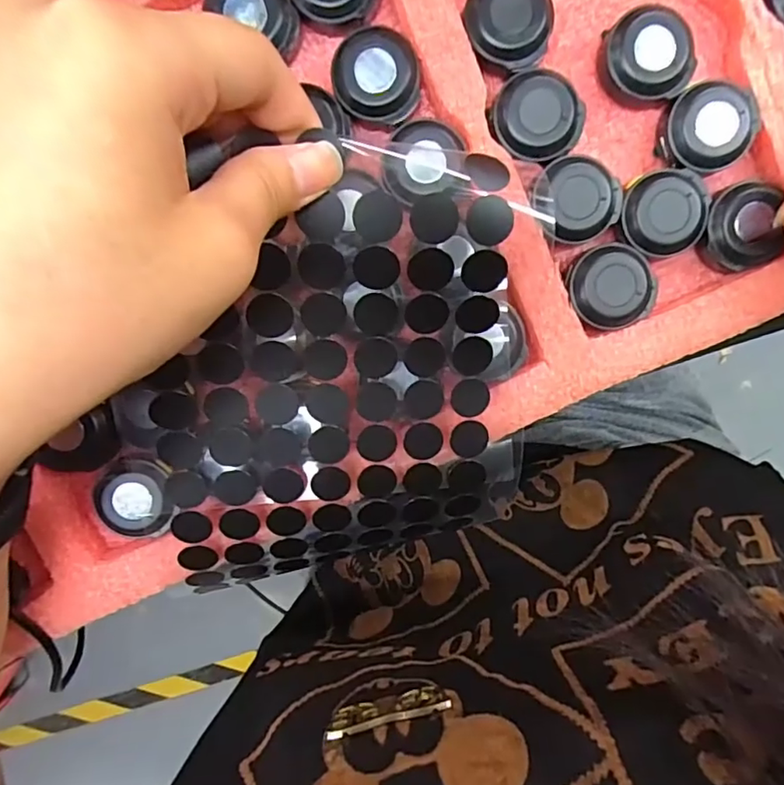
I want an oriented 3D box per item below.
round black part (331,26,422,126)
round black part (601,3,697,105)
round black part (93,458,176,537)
[{"bbox_3d":[-0.005,-0.105,0.186,0.028,0.005,0.028,-2,99,0],"label":"round black part"},{"bbox_3d":[0.085,-0.112,0.188,0.026,0.012,0.030,-44,97,6],"label":"round black part"},{"bbox_3d":[-0.092,0.038,0.201,0.025,0.007,0.026,0,99,0],"label":"round black part"}]

